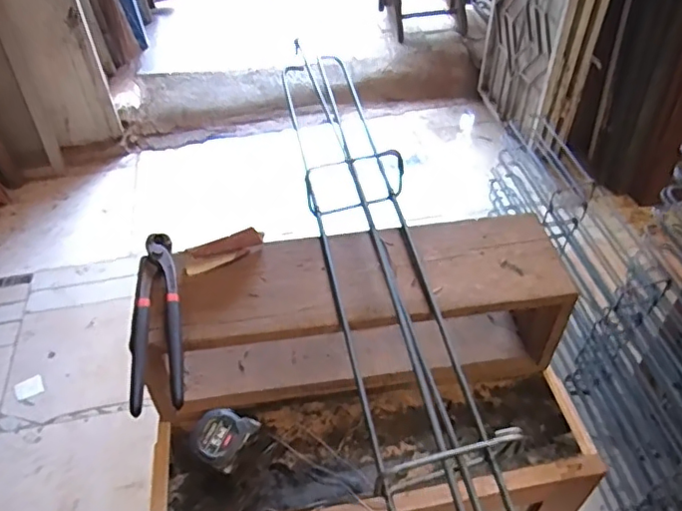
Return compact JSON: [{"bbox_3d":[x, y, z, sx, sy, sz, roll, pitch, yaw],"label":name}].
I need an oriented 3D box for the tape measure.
[{"bbox_3d":[-0.132,0.207,0.637,0.059,0.036,0.064,19,50,19],"label":"tape measure"}]

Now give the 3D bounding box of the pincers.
[{"bbox_3d":[-0.191,0.060,0.583,0.047,0.017,0.215,-10,47,-8],"label":"pincers"}]

